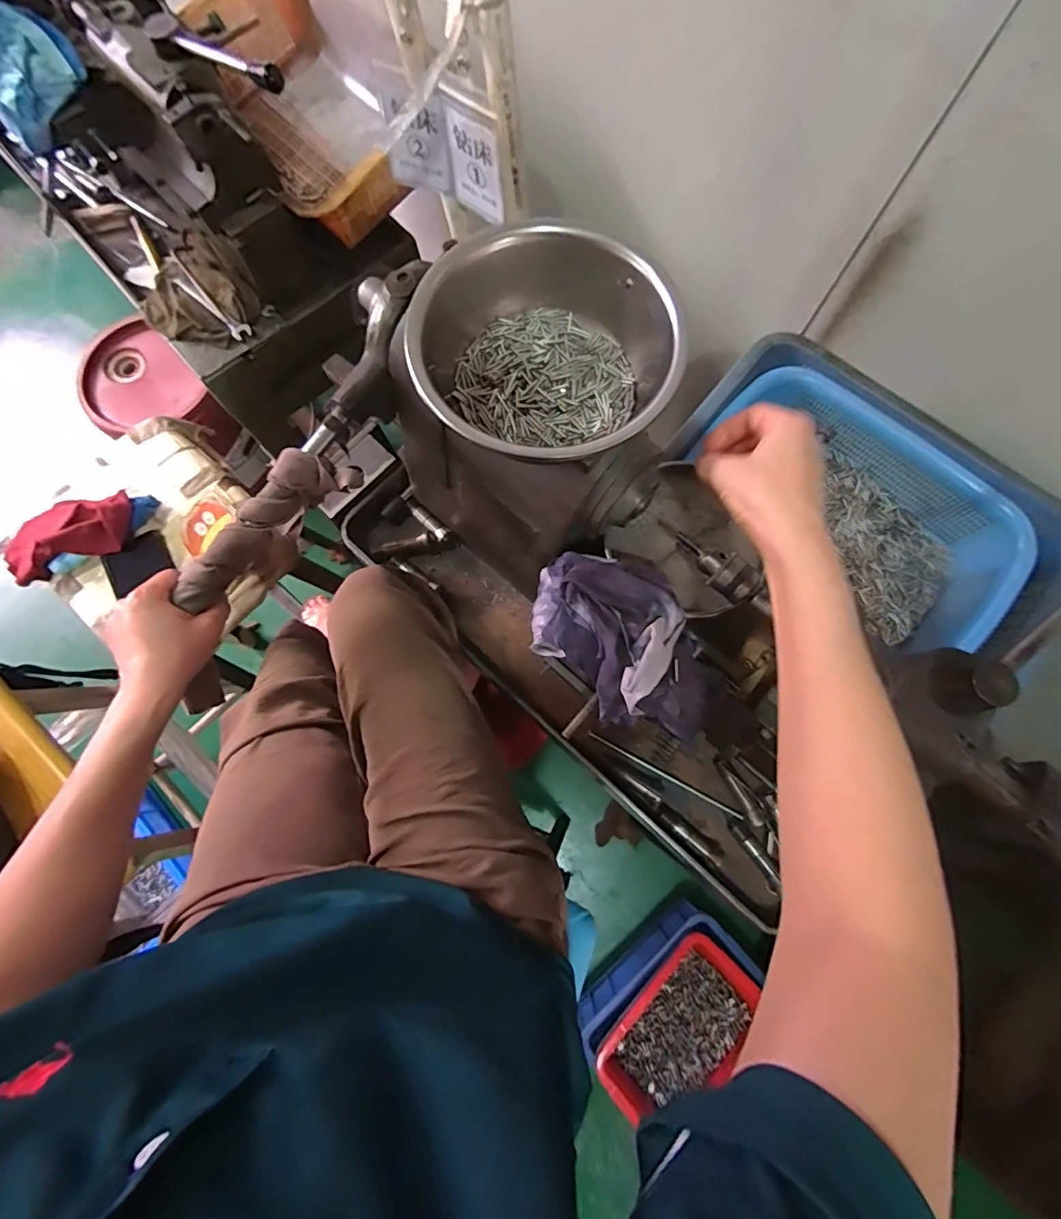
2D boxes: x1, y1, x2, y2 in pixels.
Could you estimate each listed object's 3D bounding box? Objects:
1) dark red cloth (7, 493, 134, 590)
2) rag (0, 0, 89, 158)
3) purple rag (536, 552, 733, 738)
[{"bbox_3d":[-0.589,-0.097,0.652,0.172,0.037,0.078,-21,76,-3],"label":"dark red cloth"},{"bbox_3d":[-0.585,-0.625,0.602,0.111,0.073,0.150,-26,77,-5],"label":"rag"},{"bbox_3d":[0.074,0.024,0.410,0.107,0.059,0.178,-43,79,-8],"label":"purple rag"}]

